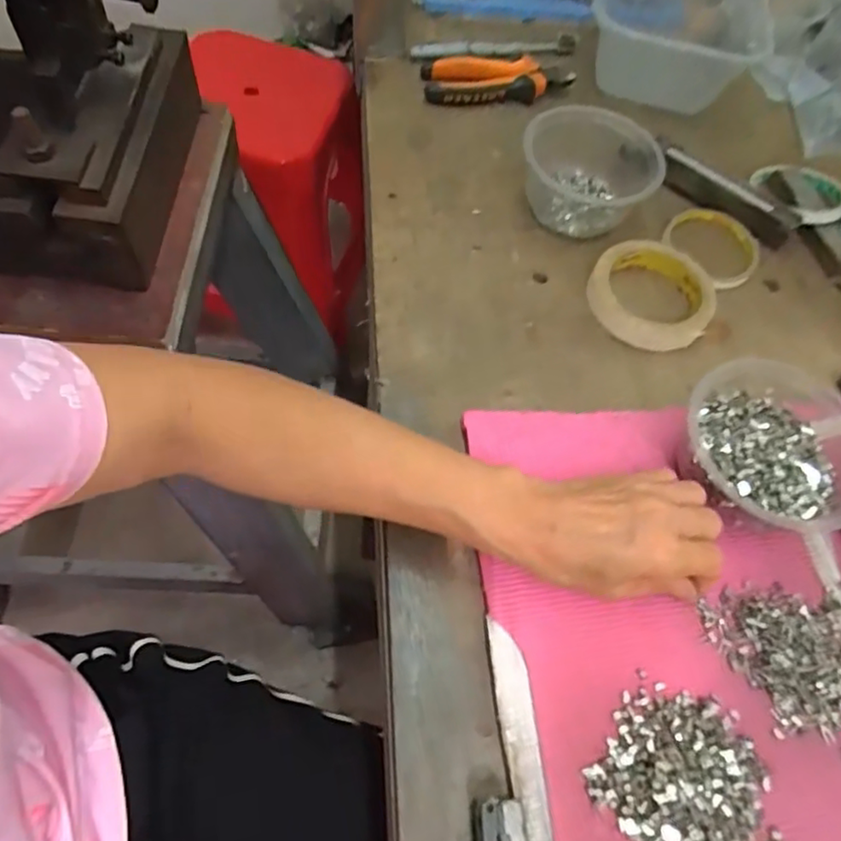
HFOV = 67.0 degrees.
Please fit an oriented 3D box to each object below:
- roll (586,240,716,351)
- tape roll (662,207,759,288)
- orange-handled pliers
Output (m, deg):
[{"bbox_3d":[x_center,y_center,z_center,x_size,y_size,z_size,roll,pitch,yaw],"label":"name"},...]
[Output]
[{"bbox_3d":[0.188,-0.102,0.513,0.101,0.021,0.096,2,61,-3],"label":"roll"},{"bbox_3d":[0.263,-0.158,0.565,0.084,0.011,0.084,2,61,-3],"label":"tape roll"},{"bbox_3d":[0.075,-0.337,0.629,0.144,0.028,0.056,-3,61,-6],"label":"orange-handled pliers"}]

